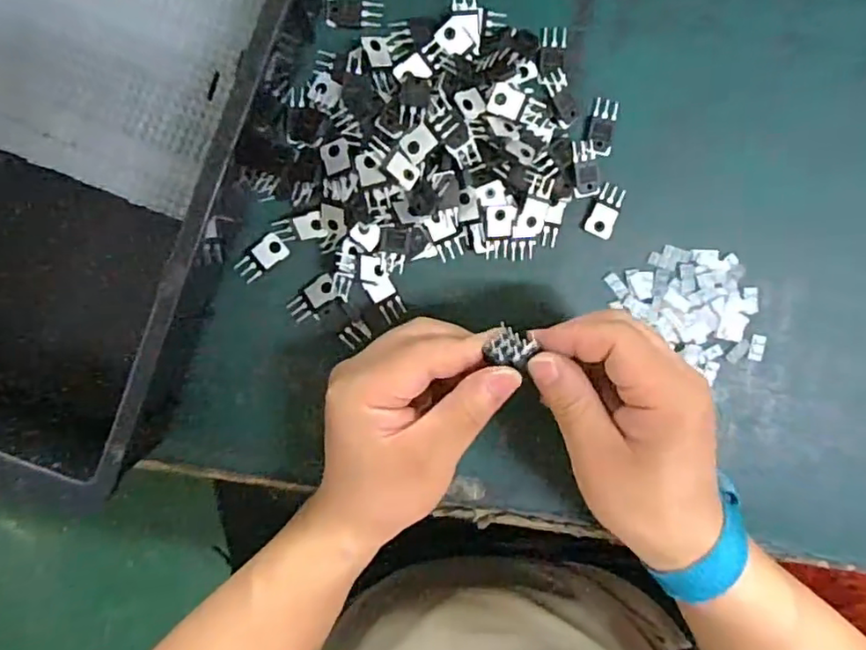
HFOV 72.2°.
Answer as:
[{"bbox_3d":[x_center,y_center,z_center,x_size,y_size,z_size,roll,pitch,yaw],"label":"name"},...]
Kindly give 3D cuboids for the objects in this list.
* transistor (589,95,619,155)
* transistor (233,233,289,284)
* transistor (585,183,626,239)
[{"bbox_3d":[0.098,-0.113,0.339,0.014,0.004,0.030,8,95,-4],"label":"transistor"},{"bbox_3d":[-0.097,-0.038,0.338,0.030,0.004,0.016,-44,96,2],"label":"transistor"},{"bbox_3d":[0.100,-0.066,0.345,0.018,0.004,0.030,18,94,-5],"label":"transistor"}]

